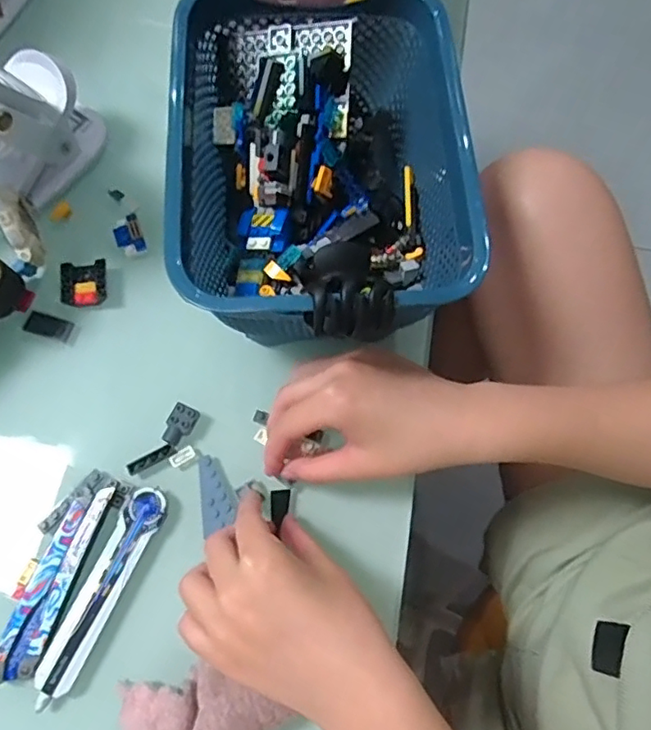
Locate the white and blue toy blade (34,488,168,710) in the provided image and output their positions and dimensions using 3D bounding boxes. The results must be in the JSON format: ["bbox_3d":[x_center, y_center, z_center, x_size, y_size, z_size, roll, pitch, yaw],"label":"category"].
[{"bbox_3d":[-0.130,0.132,0.335,0.023,0.011,0.124,22,70,6],"label":"white and blue toy blade"}]

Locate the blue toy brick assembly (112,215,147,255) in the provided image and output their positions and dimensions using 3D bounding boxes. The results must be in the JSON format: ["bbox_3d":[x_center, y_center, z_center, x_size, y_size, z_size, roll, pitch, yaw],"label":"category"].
[{"bbox_3d":[-0.145,-0.096,0.423,0.019,0.005,0.033,-20,71,-9],"label":"blue toy brick assembly"}]

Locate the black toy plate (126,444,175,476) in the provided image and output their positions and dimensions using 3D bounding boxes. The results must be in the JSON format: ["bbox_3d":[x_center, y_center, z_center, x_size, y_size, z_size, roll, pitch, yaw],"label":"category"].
[{"bbox_3d":[-0.113,0.060,0.369,0.030,0.006,0.009,-31,74,-13],"label":"black toy plate"}]

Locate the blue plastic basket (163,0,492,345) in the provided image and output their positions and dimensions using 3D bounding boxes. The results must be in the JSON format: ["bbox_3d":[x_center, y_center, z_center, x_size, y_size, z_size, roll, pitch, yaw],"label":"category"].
[{"bbox_3d":[-0.002,-0.121,0.373,0.164,0.113,0.251,-1,69,-3],"label":"blue plastic basket"}]

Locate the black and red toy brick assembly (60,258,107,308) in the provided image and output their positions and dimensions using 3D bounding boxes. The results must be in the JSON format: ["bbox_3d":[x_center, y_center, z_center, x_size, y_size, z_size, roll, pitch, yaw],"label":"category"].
[{"bbox_3d":[-0.172,-0.058,0.408,0.032,0.010,0.032,-5,70,-4],"label":"black and red toy brick assembly"}]

